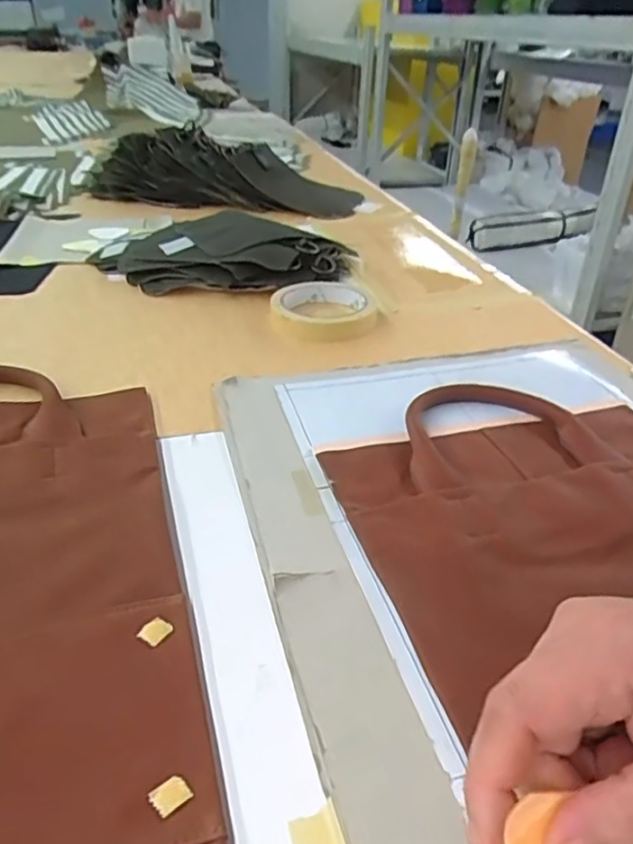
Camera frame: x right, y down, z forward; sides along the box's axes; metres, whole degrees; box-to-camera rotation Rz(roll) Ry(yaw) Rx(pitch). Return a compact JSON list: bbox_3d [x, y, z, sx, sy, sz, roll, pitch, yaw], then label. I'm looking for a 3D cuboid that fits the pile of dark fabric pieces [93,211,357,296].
[{"bbox_3d":[-0.103,-0.195,0.701,0.273,0.043,0.194,7,32,7],"label":"pile of dark fabric pieces"}]

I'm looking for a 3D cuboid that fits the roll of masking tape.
[{"bbox_3d":[0.007,-0.107,0.593,0.096,0.019,0.105,2,32,-1],"label":"roll of masking tape"}]

